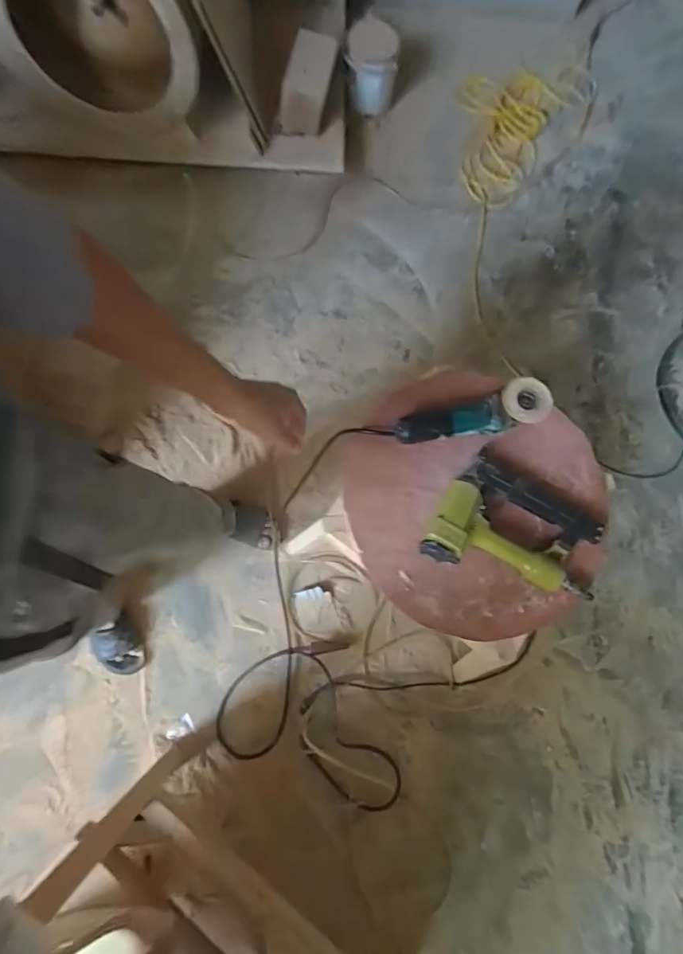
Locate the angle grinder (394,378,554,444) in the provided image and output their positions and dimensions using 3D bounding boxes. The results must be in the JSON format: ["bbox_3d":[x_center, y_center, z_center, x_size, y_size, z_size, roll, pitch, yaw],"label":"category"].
[{"bbox_3d":[0.253,-0.117,0.927,0.285,0.097,0.091,-14,77,-8],"label":"angle grinder"}]

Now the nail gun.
[{"bbox_3d":[0.334,0.101,0.886,0.317,0.068,0.233,25,75,2],"label":"nail gun"}]

